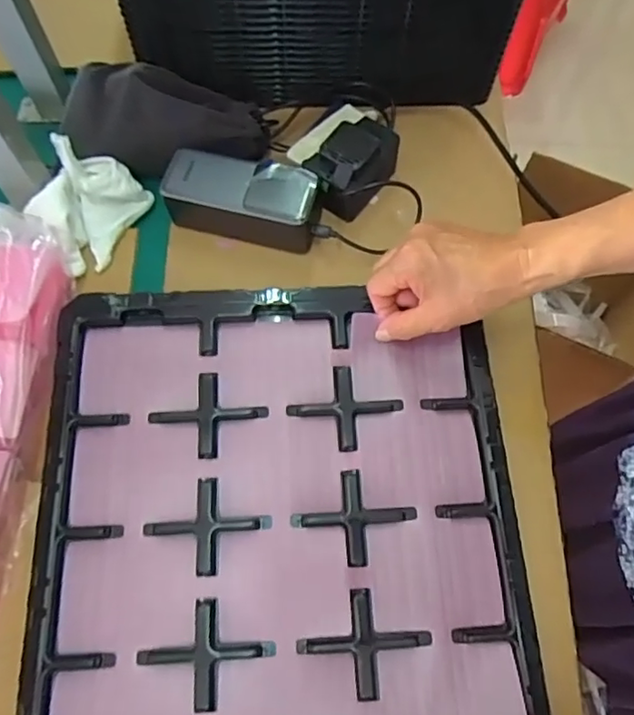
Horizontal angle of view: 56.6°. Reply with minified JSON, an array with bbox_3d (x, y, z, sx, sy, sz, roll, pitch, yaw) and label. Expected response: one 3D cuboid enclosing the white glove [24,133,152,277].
[{"bbox_3d":[-0.200,-0.131,0.504,0.061,0.072,0.102,25,70,10],"label":"white glove"}]

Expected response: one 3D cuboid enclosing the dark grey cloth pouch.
[{"bbox_3d":[-0.138,-0.221,0.534,0.182,0.052,0.091,2,68,1],"label":"dark grey cloth pouch"}]

